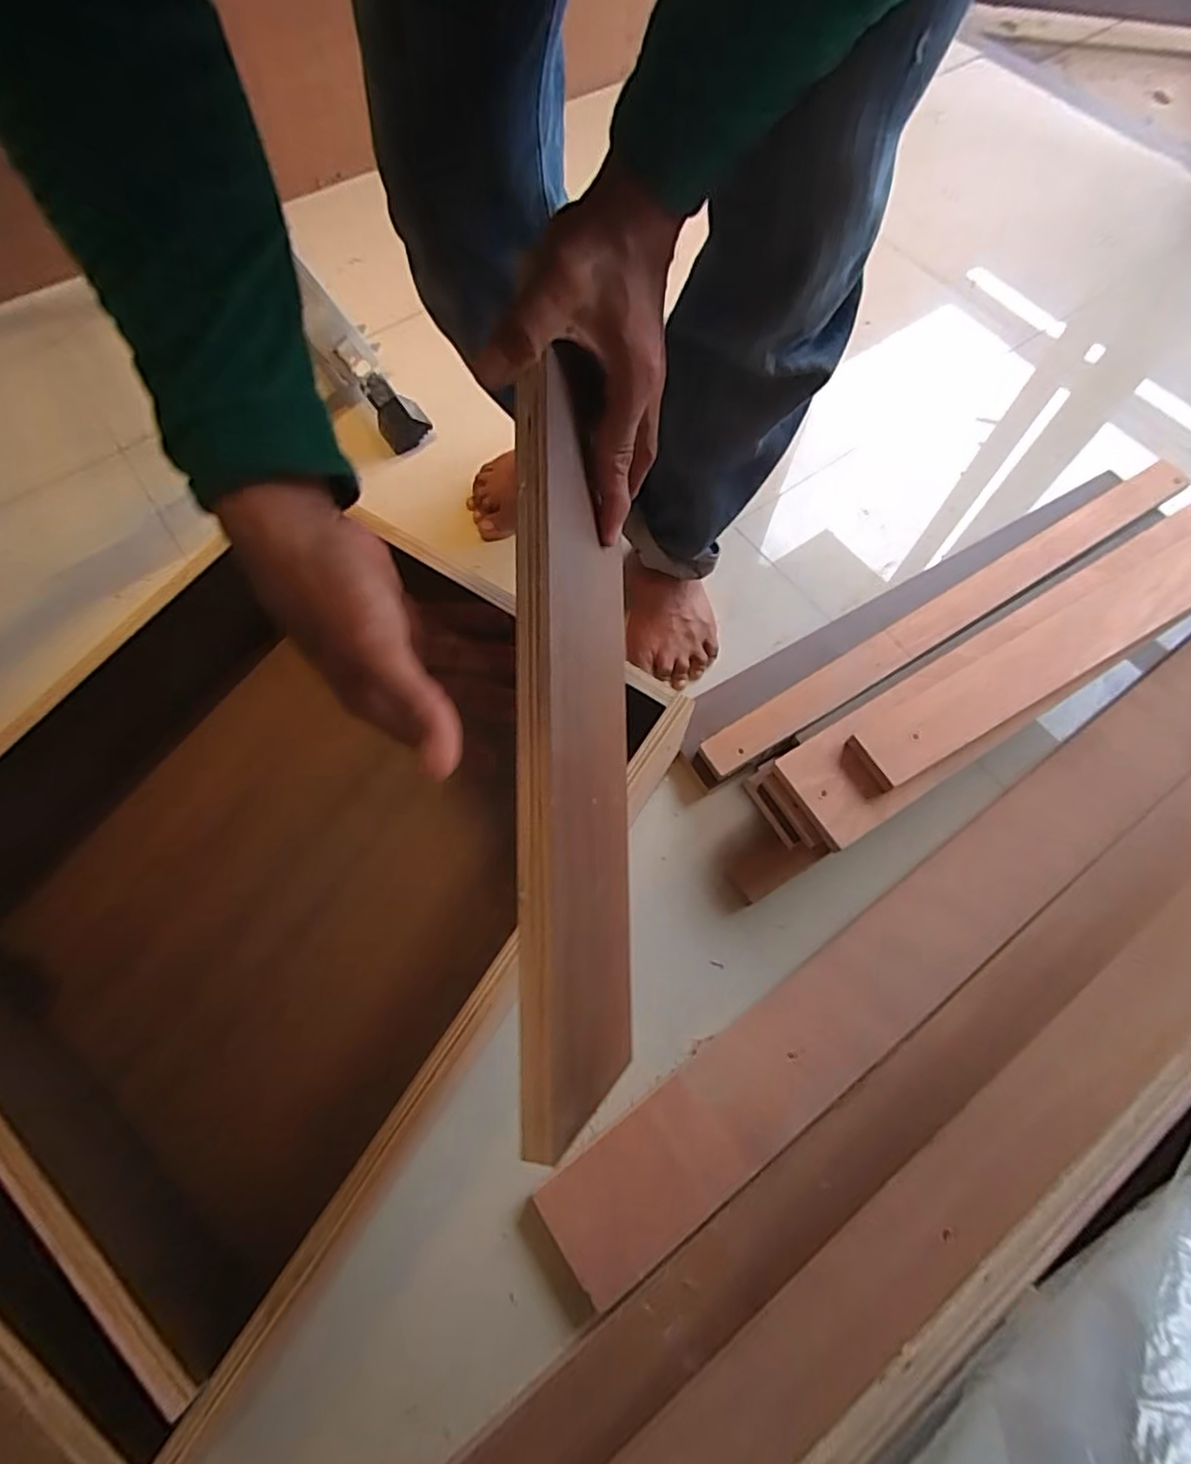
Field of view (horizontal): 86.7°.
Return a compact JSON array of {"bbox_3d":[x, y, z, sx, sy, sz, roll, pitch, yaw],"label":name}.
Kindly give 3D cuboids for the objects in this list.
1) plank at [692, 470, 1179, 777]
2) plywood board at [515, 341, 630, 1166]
[{"bbox_3d":[0.433,-0.152,0.751,0.740,0.034,0.057,-30,70,-13],"label":"plank"},{"bbox_3d":[-0.007,0.009,0.368,0.018,0.123,0.388,-3,84,23],"label":"plywood board"}]

